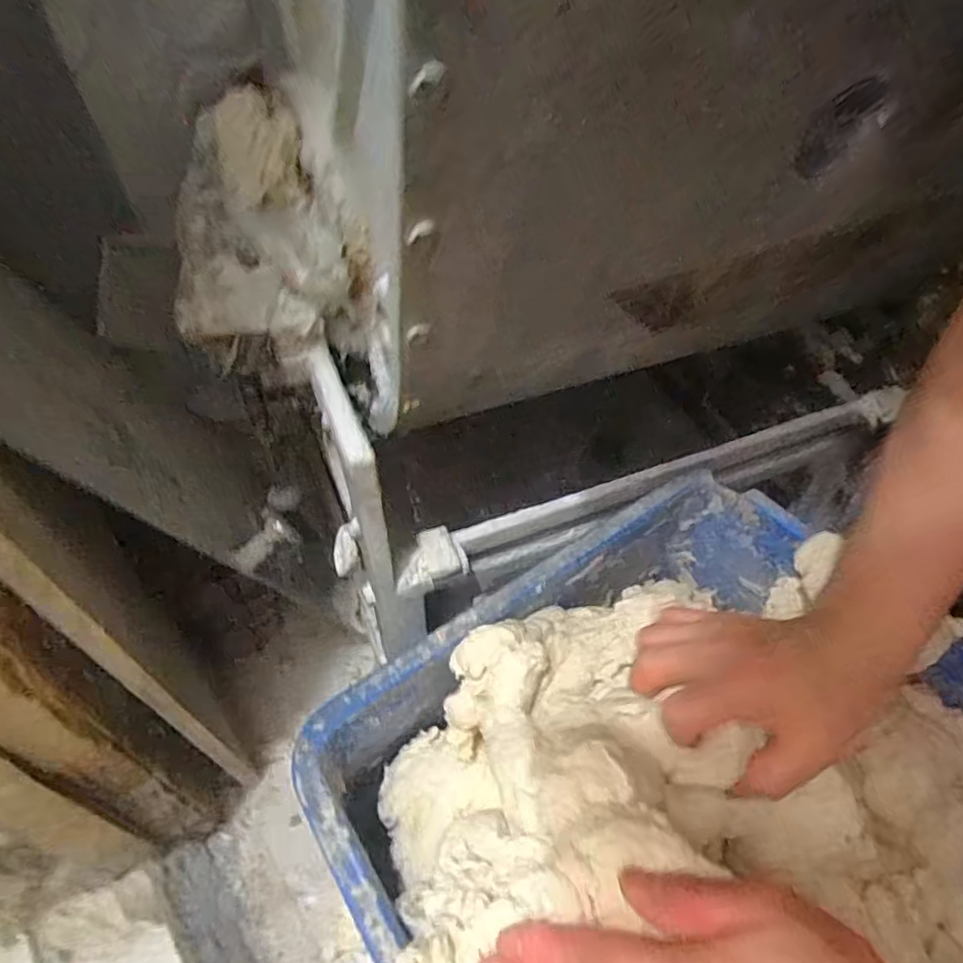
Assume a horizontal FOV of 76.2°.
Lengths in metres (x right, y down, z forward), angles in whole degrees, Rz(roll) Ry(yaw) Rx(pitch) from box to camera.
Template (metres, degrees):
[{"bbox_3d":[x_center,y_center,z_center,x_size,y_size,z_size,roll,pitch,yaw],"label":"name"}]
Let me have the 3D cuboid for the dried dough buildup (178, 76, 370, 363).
[{"bbox_3d":[-0.141,-0.151,0.387,0.118,0.140,0.077,-22,54,-20],"label":"dried dough buildup"}]

